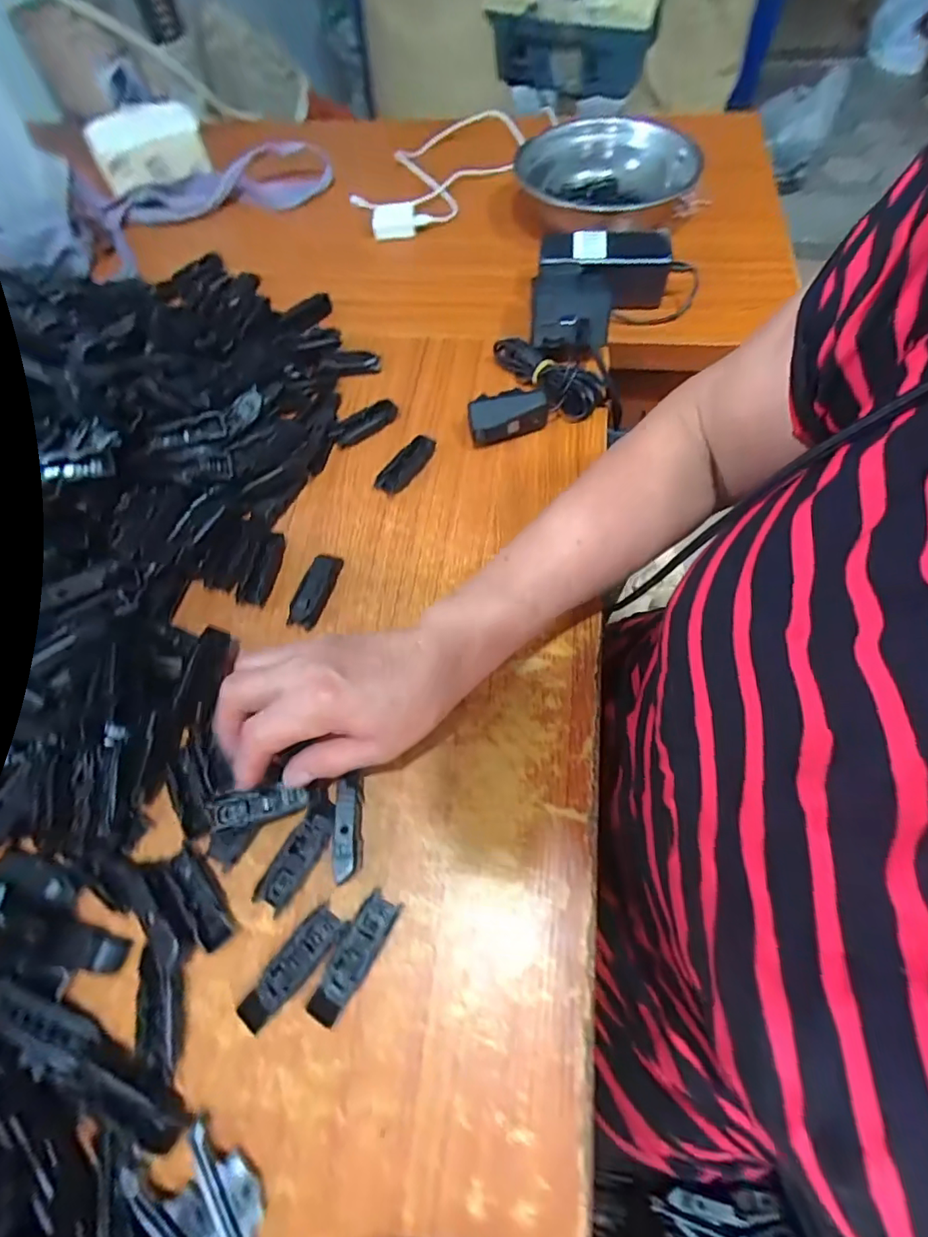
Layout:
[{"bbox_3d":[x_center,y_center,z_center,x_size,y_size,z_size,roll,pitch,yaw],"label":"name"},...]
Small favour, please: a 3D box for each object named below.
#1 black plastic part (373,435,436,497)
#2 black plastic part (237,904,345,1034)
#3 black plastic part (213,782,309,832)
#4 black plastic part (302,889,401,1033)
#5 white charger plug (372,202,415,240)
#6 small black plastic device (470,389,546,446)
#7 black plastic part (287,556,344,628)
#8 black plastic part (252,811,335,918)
[{"bbox_3d":[-0.049,-0.137,0.464,0.022,0.013,0.064,34,69,17],"label":"black plastic part"},{"bbox_3d":[-0.097,0.199,0.300,0.022,0.010,0.065,34,69,17],"label":"black plastic part"},{"bbox_3d":[-0.128,0.116,0.329,0.058,0.006,0.021,-9,63,-7],"label":"black plastic part"},{"bbox_3d":[-0.063,0.194,0.302,0.021,0.011,0.066,26,67,14],"label":"black plastic part"},{"bbox_3d":[-0.083,-0.473,0.626,0.051,0.035,0.017,-15,64,-6],"label":"white charger plug"},{"bbox_3d":[0.037,-0.178,0.466,0.070,0.034,0.030,-20,64,-8],"label":"small black plastic device"},{"bbox_3d":[-0.116,-0.024,0.410,0.022,0.011,0.063,18,65,10],"label":"black plastic part"},{"bbox_3d":[-0.103,0.150,0.326,0.022,0.007,0.058,27,67,14],"label":"black plastic part"}]

